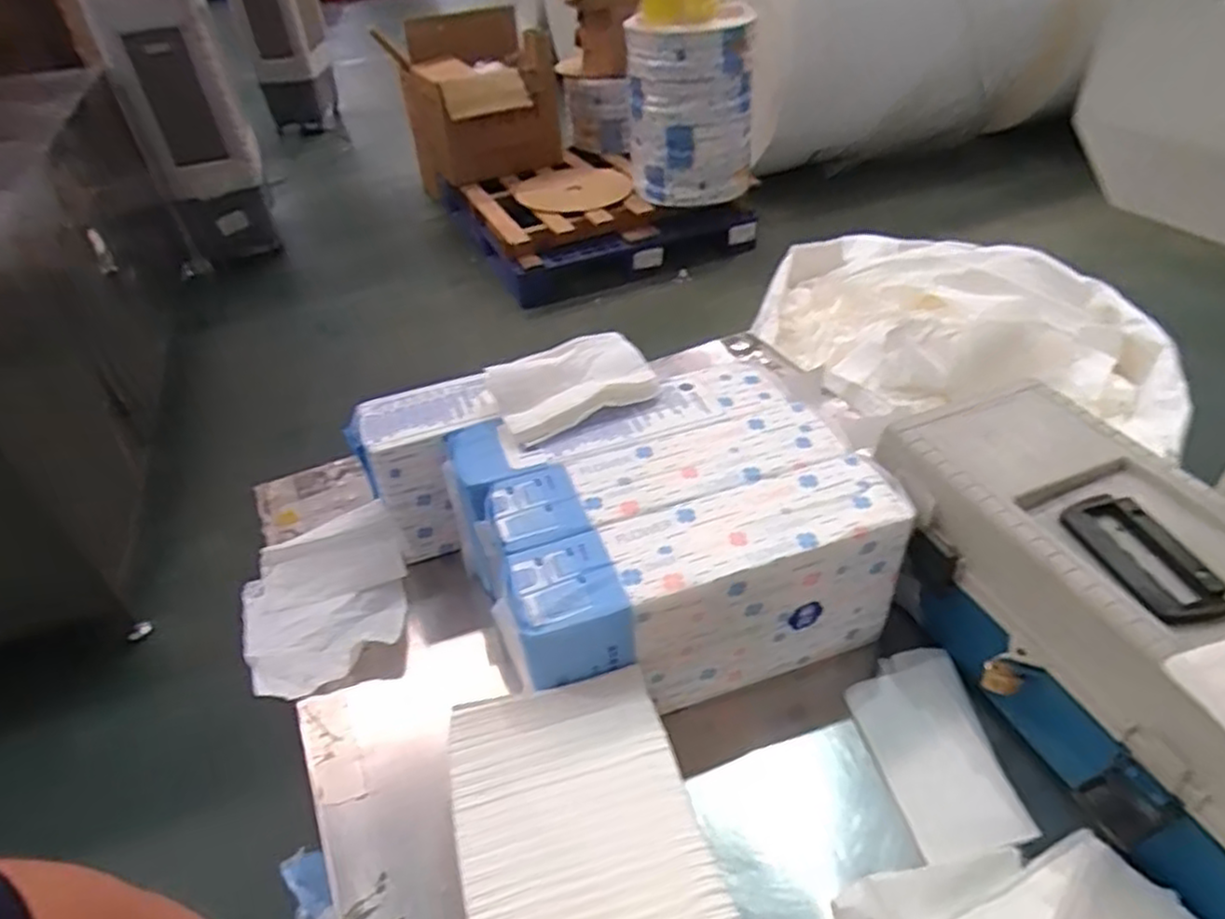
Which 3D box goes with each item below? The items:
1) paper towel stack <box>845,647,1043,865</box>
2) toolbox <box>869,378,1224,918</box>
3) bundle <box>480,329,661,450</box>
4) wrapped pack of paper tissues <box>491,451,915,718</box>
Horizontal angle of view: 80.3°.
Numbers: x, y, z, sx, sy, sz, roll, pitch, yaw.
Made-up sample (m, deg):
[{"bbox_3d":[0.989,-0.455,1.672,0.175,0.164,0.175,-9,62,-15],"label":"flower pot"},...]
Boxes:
[{"bbox_3d":[0.255,0.229,0.581,0.096,0.009,0.163,-8,41,-3],"label":"paper towel stack"},{"bbox_3d":[0.374,0.128,0.547,0.178,0.164,0.388,-13,41,-10],"label":"toolbox"},{"bbox_3d":[-0.038,-0.075,0.711,0.155,0.035,0.101,-20,43,-17],"label":"bundle"},{"bbox_3d":[0.080,0.118,0.618,0.329,0.146,0.094,-15,42,-12],"label":"wrapped pack of paper tissues"}]

